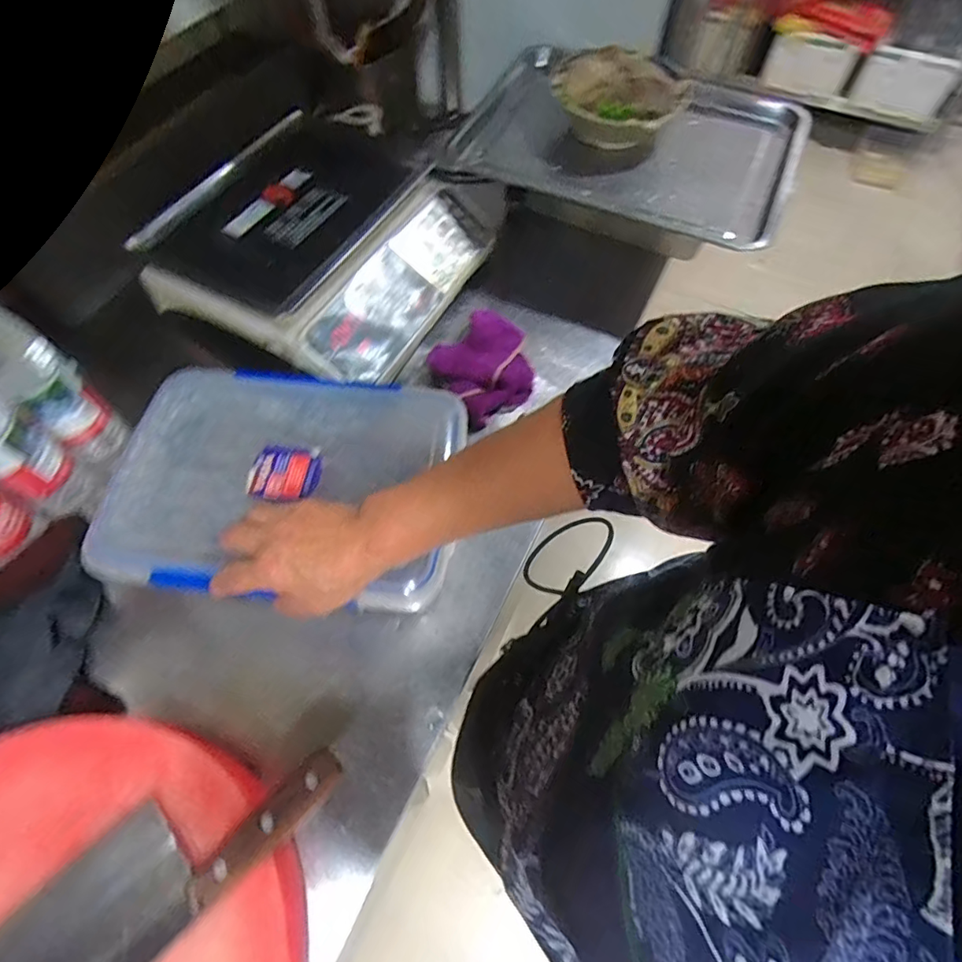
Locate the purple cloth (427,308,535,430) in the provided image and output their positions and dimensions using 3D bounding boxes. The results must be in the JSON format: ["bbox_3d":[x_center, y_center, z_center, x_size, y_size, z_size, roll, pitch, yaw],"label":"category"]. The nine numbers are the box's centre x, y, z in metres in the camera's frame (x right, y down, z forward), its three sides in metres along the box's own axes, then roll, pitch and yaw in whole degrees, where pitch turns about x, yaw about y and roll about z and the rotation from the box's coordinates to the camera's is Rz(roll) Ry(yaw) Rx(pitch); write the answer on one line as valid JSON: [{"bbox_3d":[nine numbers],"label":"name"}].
[{"bbox_3d":[0.009,-0.151,0.663,0.128,0.031,0.133,-30,66,-15],"label":"purple cloth"}]

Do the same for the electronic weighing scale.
[{"bbox_3d":[-0.196,-0.311,0.678,0.326,0.091,0.341,26,65,13],"label":"electronic weighing scale"}]

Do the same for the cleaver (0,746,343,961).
[{"bbox_3d":[-0.257,0.299,0.370,0.324,0.022,0.090,-39,68,-19],"label":"cleaver"}]

